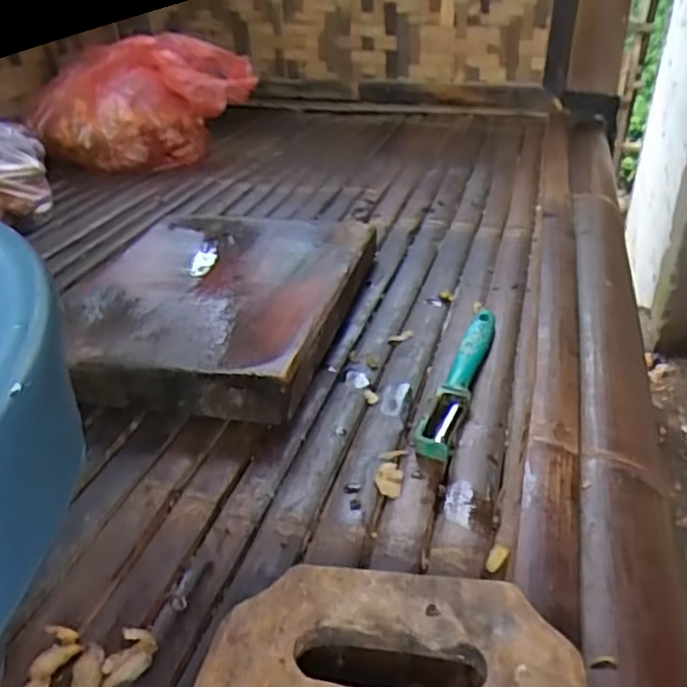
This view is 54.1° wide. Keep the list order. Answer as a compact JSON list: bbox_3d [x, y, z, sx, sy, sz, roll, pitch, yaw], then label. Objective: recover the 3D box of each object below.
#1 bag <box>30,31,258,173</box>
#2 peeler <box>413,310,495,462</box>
[{"bbox_3d":[-0.281,-0.352,0.979,0.129,0.157,0.288,21,38,33],"label":"bag"},{"bbox_3d":[0.083,0.022,0.472,0.021,0.017,0.164,10,33,20],"label":"peeler"}]

